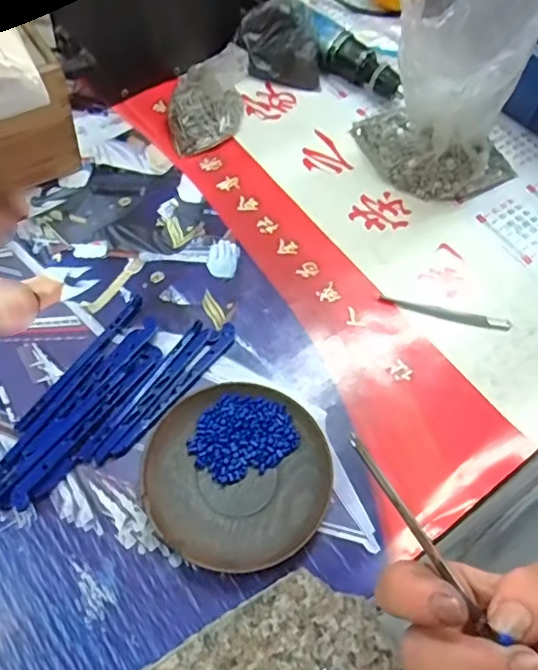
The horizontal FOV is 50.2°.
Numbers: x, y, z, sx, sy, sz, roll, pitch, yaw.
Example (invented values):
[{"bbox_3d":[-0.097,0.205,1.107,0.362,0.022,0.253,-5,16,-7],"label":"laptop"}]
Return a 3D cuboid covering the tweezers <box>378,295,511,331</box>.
[{"bbox_3d":[0.137,-0.017,0.445,0.099,0.004,0.011,13,60,0],"label":"tweezers"}]

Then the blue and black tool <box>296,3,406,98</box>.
[{"bbox_3d":[0.081,-0.272,0.563,0.120,0.031,0.030,37,60,-2],"label":"blue and black tool"}]

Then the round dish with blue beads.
[{"bbox_3d":[-0.019,0.086,0.361,0.112,0.016,0.113,3,60,-6],"label":"round dish with blue beads"}]

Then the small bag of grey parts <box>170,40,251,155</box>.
[{"bbox_3d":[-0.052,-0.204,0.505,0.069,0.057,0.064,-4,60,-9],"label":"small bag of grey parts"}]

